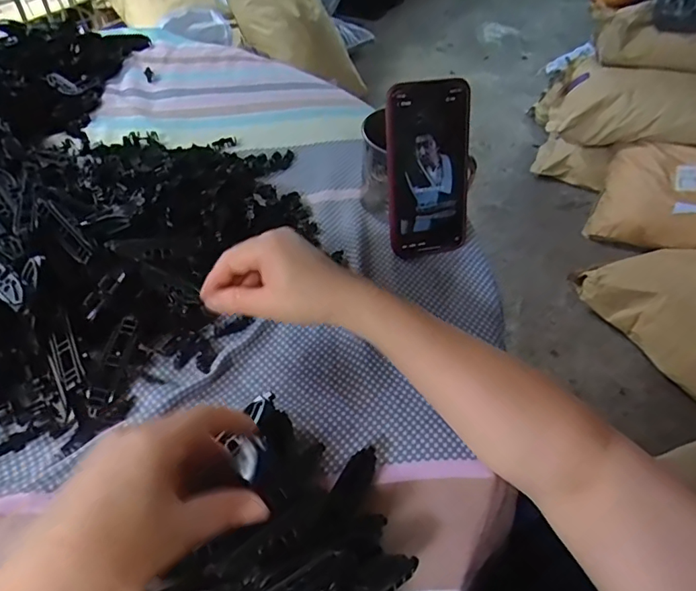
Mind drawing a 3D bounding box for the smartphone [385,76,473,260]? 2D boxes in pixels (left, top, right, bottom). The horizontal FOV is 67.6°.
[{"bbox_3d":[0.077,-0.114,0.482,0.076,0.158,0.017,-12,27,-13],"label":"smartphone"}]

